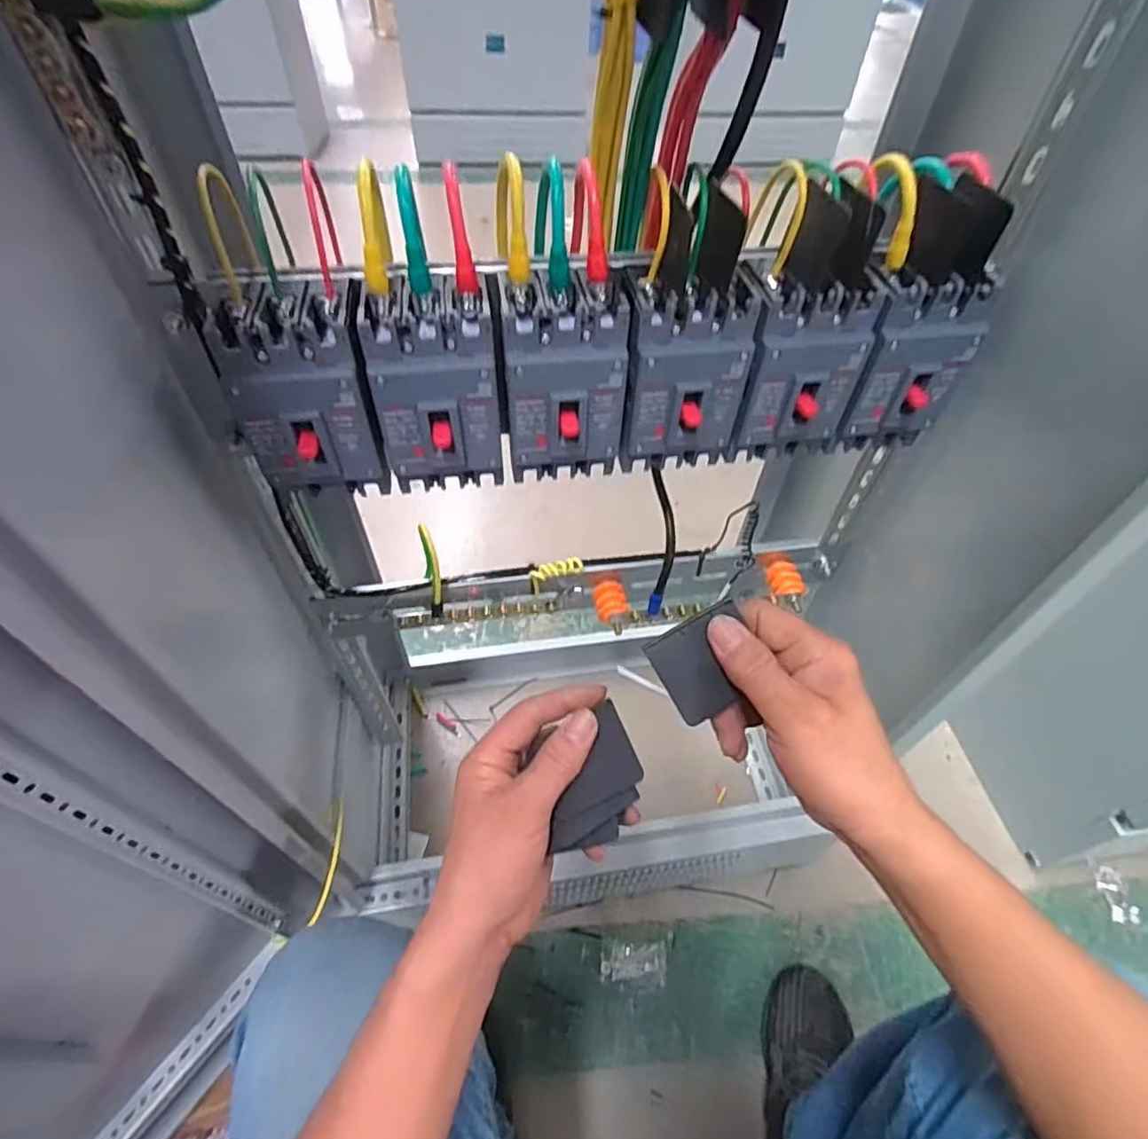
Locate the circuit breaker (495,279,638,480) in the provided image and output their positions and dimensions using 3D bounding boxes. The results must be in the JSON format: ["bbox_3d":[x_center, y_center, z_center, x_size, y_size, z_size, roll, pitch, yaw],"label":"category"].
[{"bbox_3d":[-0.007,-0.123,0.412,0.081,0.118,0.064,-8,52,-9],"label":"circuit breaker"}]

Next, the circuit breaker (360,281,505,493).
[{"bbox_3d":[-0.088,-0.111,0.402,0.078,0.119,0.062,-8,52,-9],"label":"circuit breaker"}]

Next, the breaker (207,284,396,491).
[{"bbox_3d":[-0.171,-0.109,0.390,0.078,0.109,0.067,-12,53,-13],"label":"breaker"}]

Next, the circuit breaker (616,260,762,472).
[{"bbox_3d":[0.072,-0.131,0.421,0.081,0.116,0.064,-3,52,-6],"label":"circuit breaker"}]

